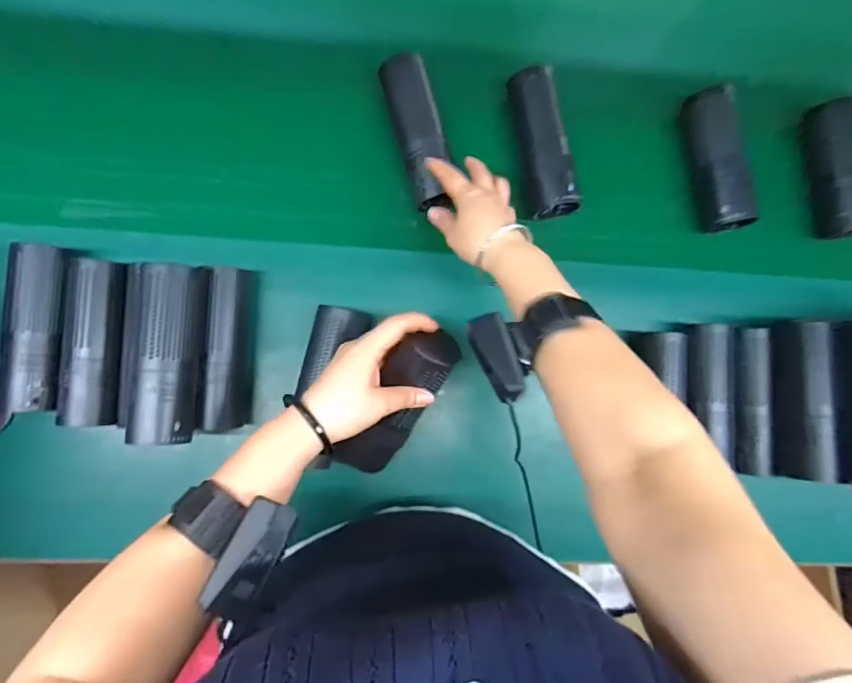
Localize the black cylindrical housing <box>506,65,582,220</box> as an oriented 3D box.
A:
[{"bbox_3d":[0.135,-0.230,0.565,0.048,0.045,0.165,-8,86,-7],"label":"black cylindrical housing"}]

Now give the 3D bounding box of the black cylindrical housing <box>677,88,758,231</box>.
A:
[{"bbox_3d":[0.347,-0.218,0.578,0.051,0.052,0.170,-5,86,-7],"label":"black cylindrical housing"}]

